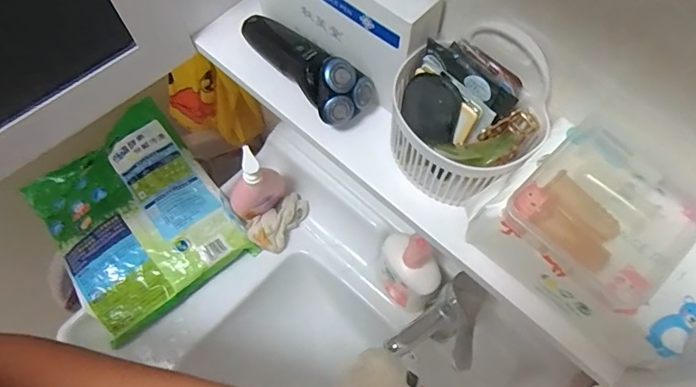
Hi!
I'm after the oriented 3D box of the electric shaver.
[{"bbox_3d":[-0.041,-0.133,0.443,0.058,0.053,0.156,-35,70,-14],"label":"electric shaver"}]

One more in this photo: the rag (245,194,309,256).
[{"bbox_3d":[-0.110,0.050,0.768,0.108,0.037,0.061,-36,70,-14],"label":"rag"}]

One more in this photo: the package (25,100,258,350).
[{"bbox_3d":[-0.347,0.032,0.758,0.252,0.057,0.322,-36,71,-15],"label":"package"}]

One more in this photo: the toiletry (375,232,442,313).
[{"bbox_3d":[0.084,0.114,0.670,0.101,0.183,0.062,39,72,16],"label":"toiletry"}]

